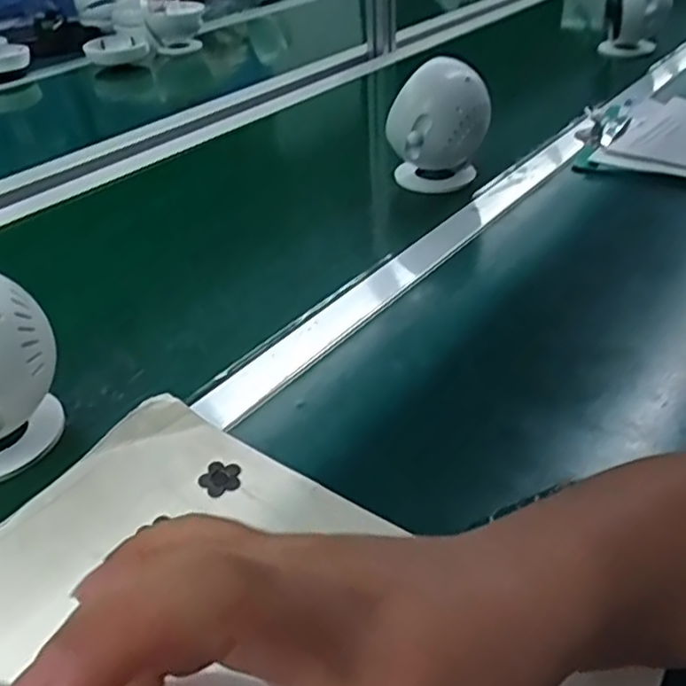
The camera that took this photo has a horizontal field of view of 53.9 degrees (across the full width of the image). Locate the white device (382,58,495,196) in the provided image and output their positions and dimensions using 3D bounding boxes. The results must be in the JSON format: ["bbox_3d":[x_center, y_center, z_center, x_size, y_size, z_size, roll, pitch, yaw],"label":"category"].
[{"bbox_3d":[0.106,-0.235,0.760,0.107,0.147,0.078,2,38,7],"label":"white device"}]

